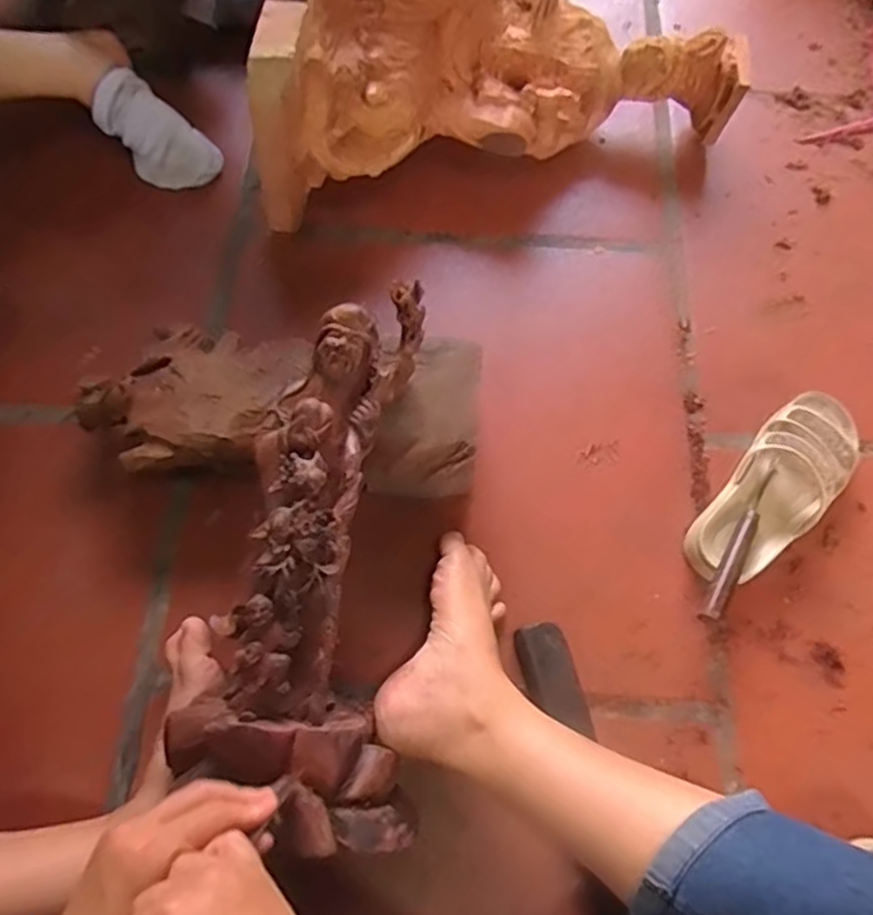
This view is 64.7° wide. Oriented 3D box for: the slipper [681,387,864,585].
[{"bbox_3d":[0.329,0.030,0.657,0.091,0.057,0.230,38,72,15],"label":"slipper"}]

